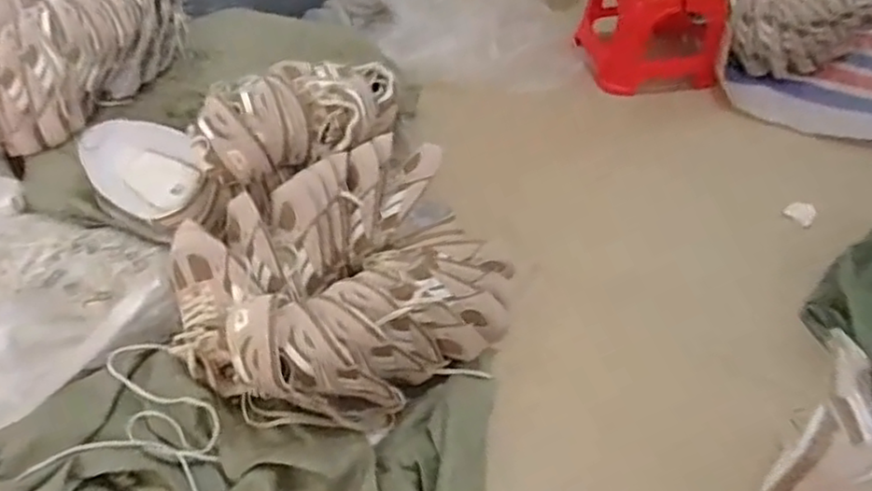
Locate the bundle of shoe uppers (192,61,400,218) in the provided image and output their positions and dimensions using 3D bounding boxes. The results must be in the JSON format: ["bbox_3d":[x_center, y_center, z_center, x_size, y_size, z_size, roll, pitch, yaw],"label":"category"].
[{"bbox_3d":[-0.237,-0.228,1.144,0.364,0.159,0.195,-21,50,-22],"label":"bundle of shoe uppers"}]

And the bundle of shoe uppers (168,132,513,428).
[{"bbox_3d":[-0.140,0.065,1.013,0.476,0.191,0.351,-24,52,-24],"label":"bundle of shoe uppers"}]

